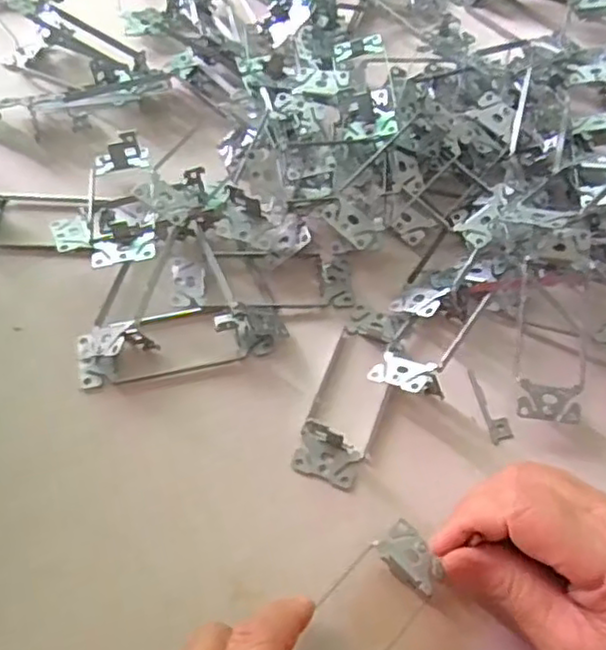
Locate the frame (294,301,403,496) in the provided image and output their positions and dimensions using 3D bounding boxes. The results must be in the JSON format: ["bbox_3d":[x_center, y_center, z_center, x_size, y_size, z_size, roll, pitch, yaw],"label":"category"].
[{"bbox_3d":[0.028,0.034,0.362,0.038,0.016,0.103,20,63,7],"label":"frame"}]

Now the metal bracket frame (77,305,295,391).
[{"bbox_3d":[-0.066,0.005,0.366,0.113,0.019,0.035,-12,64,-10],"label":"metal bracket frame"}]

